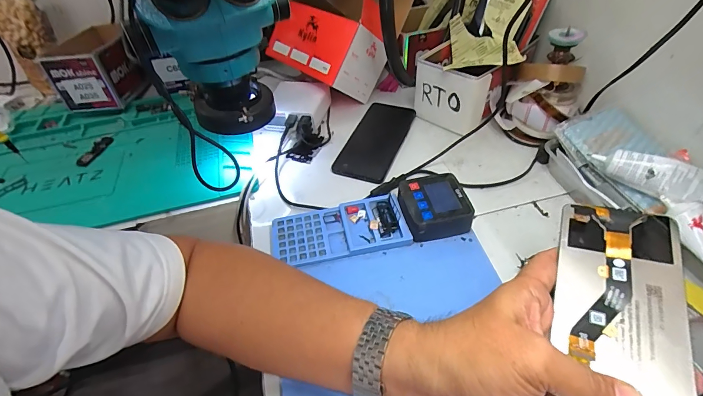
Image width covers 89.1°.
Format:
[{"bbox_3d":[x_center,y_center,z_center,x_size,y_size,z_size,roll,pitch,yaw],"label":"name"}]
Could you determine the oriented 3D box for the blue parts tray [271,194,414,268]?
[{"bbox_3d":[-0.015,0.035,0.398,0.148,0.016,0.069,-9,47,-6],"label":"blue parts tray"}]

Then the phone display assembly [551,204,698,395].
[{"bbox_3d":[0.172,0.069,0.231,0.069,0.005,0.154,8,55,25],"label":"phone display assembly"}]

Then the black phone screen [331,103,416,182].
[{"bbox_3d":[0.037,-0.085,0.517,0.074,0.008,0.168,15,49,16],"label":"black phone screen"}]

